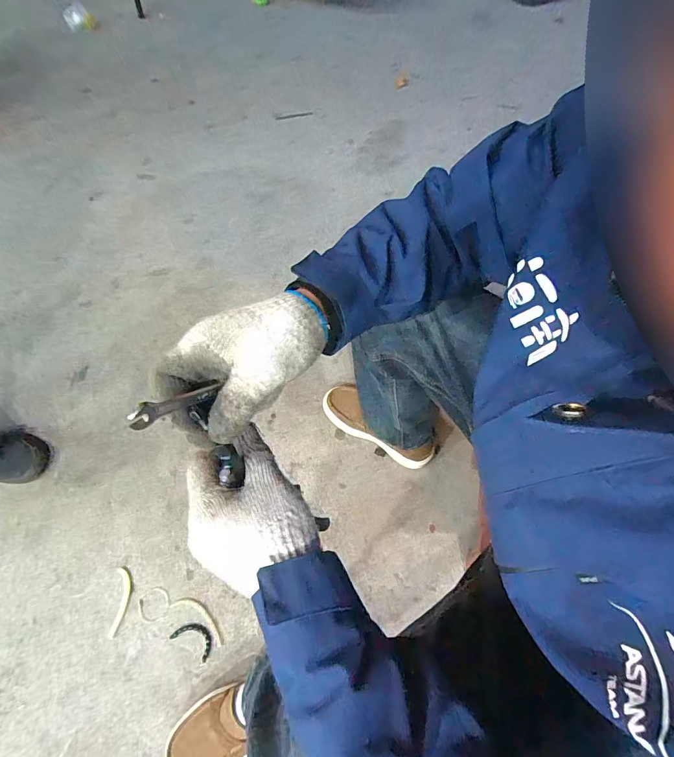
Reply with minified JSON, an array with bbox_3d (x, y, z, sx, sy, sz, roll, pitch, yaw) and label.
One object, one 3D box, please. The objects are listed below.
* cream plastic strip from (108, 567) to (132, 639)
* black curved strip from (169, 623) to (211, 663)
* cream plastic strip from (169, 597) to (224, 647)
[{"bbox_3d":[-0.427,0.439,0.748,0.032,0.009,0.118,-8,64,-2],"label":"cream plastic strip"},{"bbox_3d":[-0.271,0.492,0.717,0.081,0.005,0.045,25,67,14],"label":"black curved strip"},{"bbox_3d":[-0.265,0.462,0.734,0.128,0.004,0.036,27,68,15],"label":"cream plastic strip"}]

